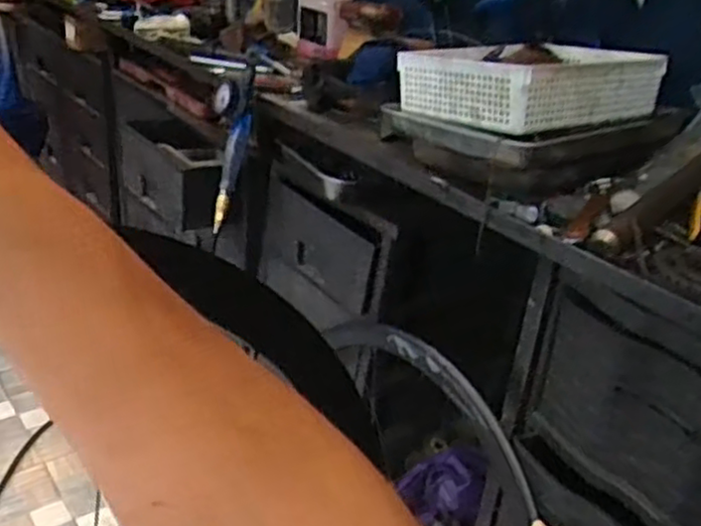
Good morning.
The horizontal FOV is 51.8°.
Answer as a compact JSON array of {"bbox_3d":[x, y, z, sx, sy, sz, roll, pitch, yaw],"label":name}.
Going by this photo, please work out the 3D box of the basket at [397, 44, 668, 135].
[{"bbox_3d":[0.260,-0.279,1.079,0.332,0.090,0.267,-16,34,-35],"label":"basket"}]

